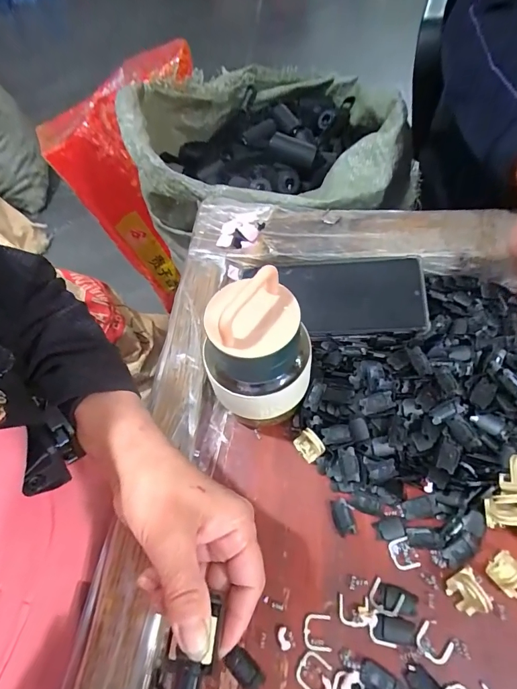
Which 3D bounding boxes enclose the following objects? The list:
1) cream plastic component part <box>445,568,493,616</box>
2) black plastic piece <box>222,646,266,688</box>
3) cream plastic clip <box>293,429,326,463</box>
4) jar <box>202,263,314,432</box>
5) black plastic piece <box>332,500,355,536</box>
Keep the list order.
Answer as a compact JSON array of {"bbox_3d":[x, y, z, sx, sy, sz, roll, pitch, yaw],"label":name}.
[{"bbox_3d":[0.131,0.156,0.243,0.019,0.011,0.024,-28,58,-11],"label":"cream plastic component part"},{"bbox_3d":[-0.009,0.198,0.236,0.025,0.005,0.014,30,65,24],"label":"black plastic piece"},{"bbox_3d":[0.038,0.077,0.296,0.014,0.024,0.022,-37,60,-16],"label":"cream plastic clip"},{"bbox_3d":[-0.002,0.008,0.267,0.065,0.117,0.061,-4,56,5],"label":"jar"},{"bbox_3d":[0.060,0.123,0.276,0.012,0.004,0.022,-16,56,-3],"label":"black plastic piece"}]

